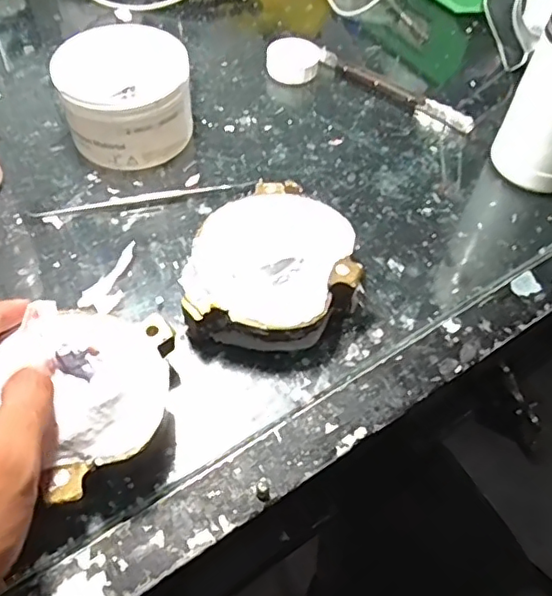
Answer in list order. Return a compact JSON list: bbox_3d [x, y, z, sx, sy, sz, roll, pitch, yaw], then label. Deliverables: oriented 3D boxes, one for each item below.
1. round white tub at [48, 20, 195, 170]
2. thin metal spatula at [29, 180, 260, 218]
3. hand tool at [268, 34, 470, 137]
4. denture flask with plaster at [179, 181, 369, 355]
[{"bbox_3d":[-0.108,-0.144,0.415,0.089,0.069,0.081,1,53,-2],"label":"round white tub"},{"bbox_3d":[-0.089,-0.072,0.403,0.156,0.004,0.008,-11,55,-11],"label":"thin metal spatula"},{"bbox_3d":[0.080,-0.185,0.491,0.185,0.019,0.045,23,56,14],"label":"hand tool"},{"bbox_3d":[-0.002,-0.021,0.352,0.102,0.038,0.112,1,53,-2],"label":"denture flask with plaster"}]

